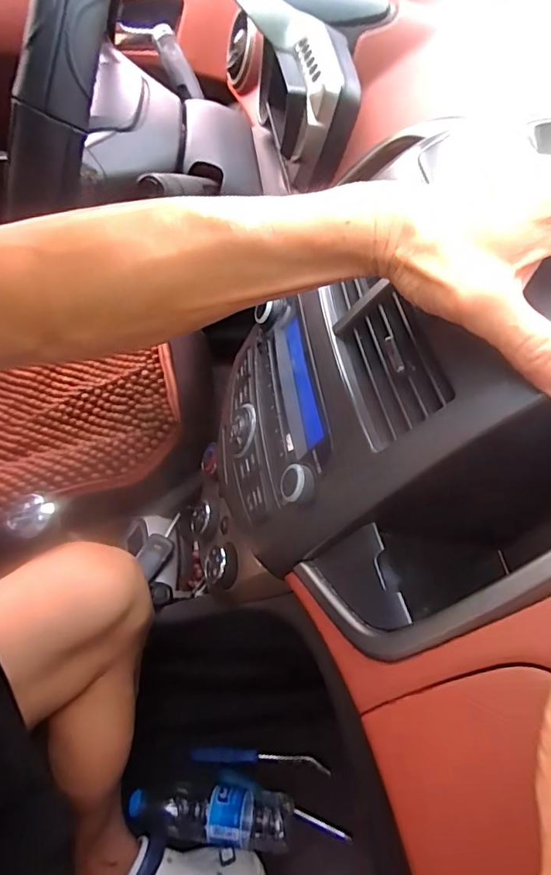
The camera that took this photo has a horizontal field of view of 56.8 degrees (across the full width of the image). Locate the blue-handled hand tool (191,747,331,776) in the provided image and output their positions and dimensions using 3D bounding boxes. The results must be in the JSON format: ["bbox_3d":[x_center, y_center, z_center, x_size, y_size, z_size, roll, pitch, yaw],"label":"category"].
[{"bbox_3d":[-0.021,0.452,0.718,0.192,0.023,0.022,4,53,3],"label":"blue-handled hand tool"}]

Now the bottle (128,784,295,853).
[{"bbox_3d":[-0.085,0.487,0.660,0.211,0.051,0.063,5,53,4],"label":"bottle"}]

